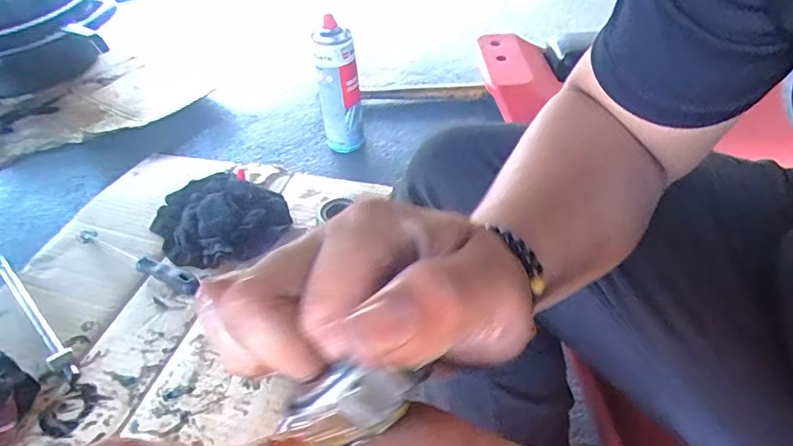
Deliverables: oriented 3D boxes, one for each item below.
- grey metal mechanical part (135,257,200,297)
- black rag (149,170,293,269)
[{"bbox_3d":[-0.298,0.066,0.667,0.093,0.029,0.020,17,49,22],"label":"grey metal mechanical part"},{"bbox_3d":[-0.253,-0.010,0.734,0.169,0.027,0.164,30,55,30],"label":"black rag"}]

